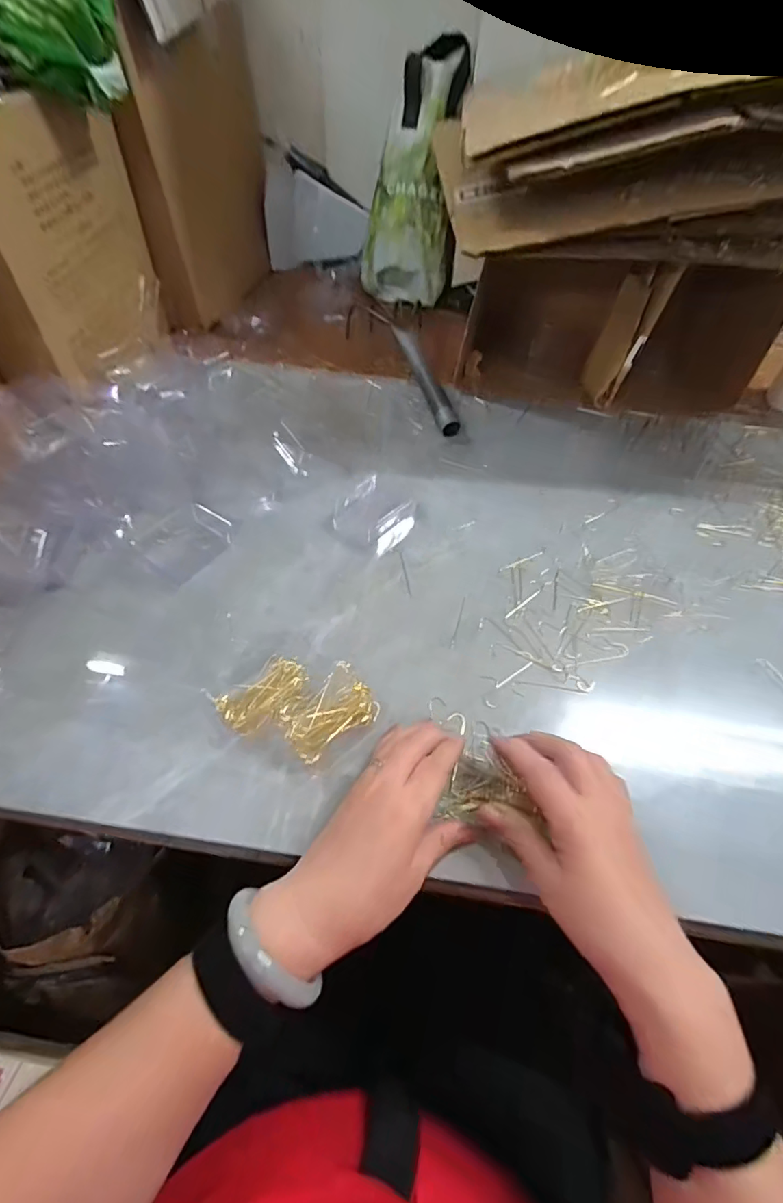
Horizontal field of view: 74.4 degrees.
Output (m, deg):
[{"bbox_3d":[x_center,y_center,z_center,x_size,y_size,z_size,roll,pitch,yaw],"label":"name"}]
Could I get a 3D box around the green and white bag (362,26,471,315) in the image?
[{"bbox_3d":[0.034,-0.635,0.769,0.131,0.332,0.078,16,25,11],"label":"green and white bag"}]

